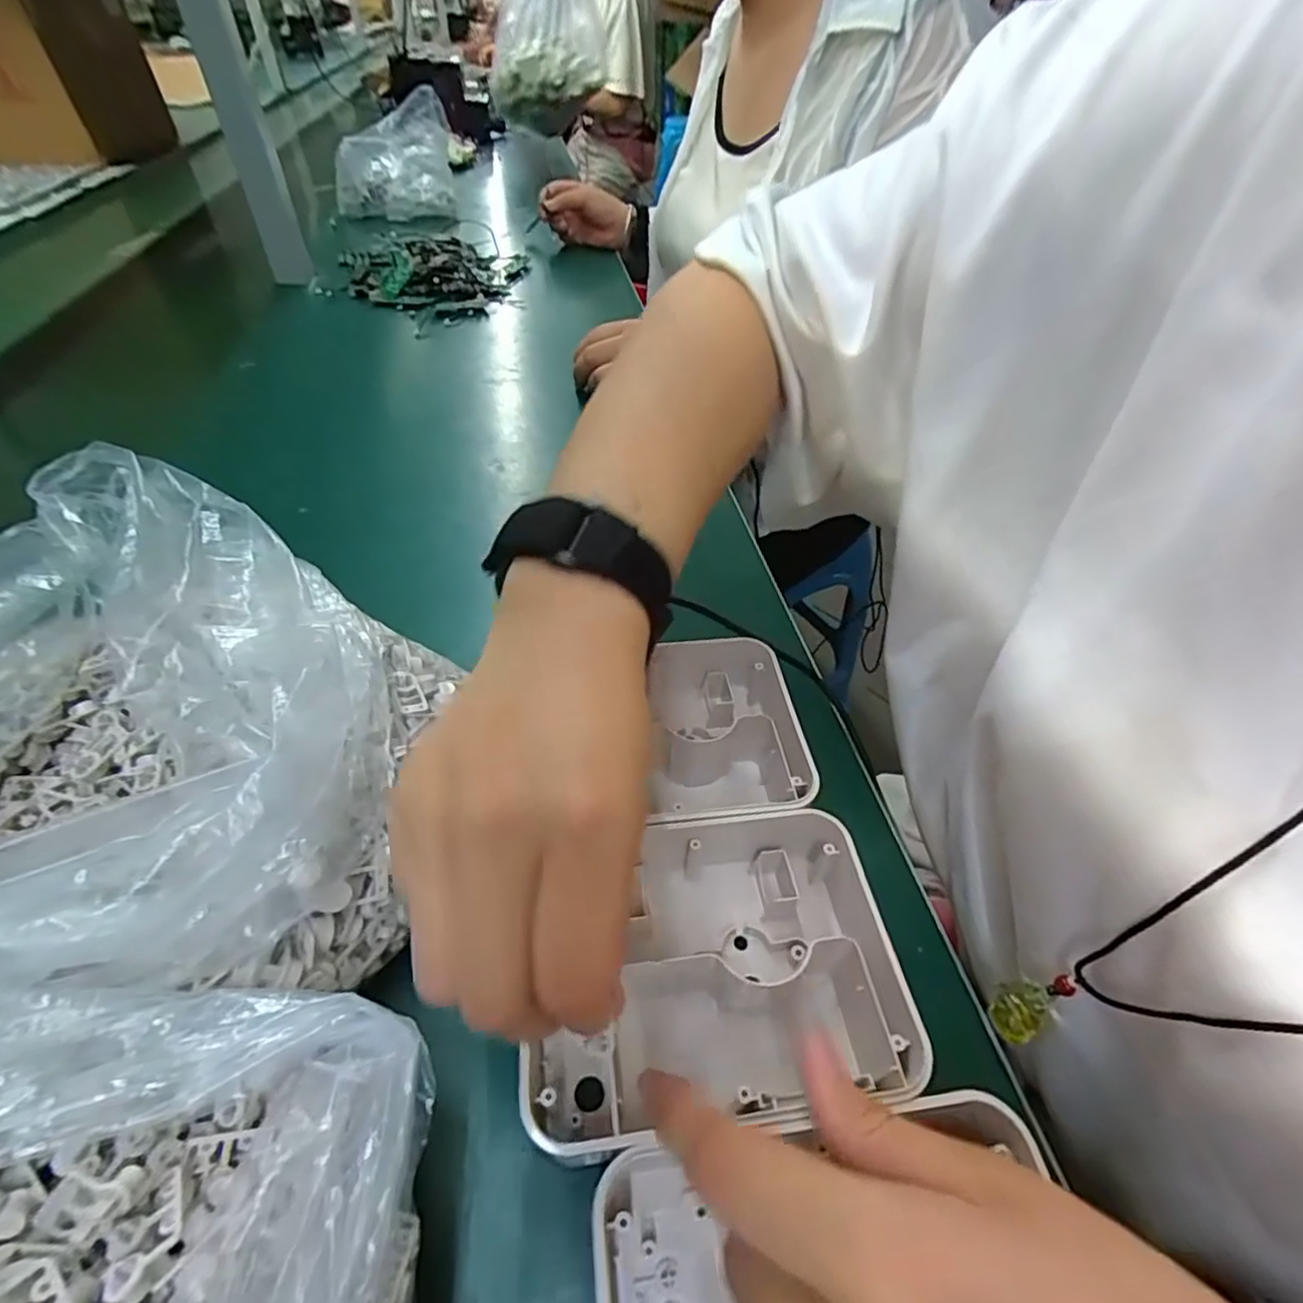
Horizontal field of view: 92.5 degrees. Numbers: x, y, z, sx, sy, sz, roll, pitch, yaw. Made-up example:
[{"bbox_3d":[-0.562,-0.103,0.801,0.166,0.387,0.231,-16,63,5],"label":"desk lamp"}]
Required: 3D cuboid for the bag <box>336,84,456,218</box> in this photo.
[{"bbox_3d":[-0.404,-0.768,0.967,0.181,0.154,0.097,-11,48,-13],"label":"bag"}]

